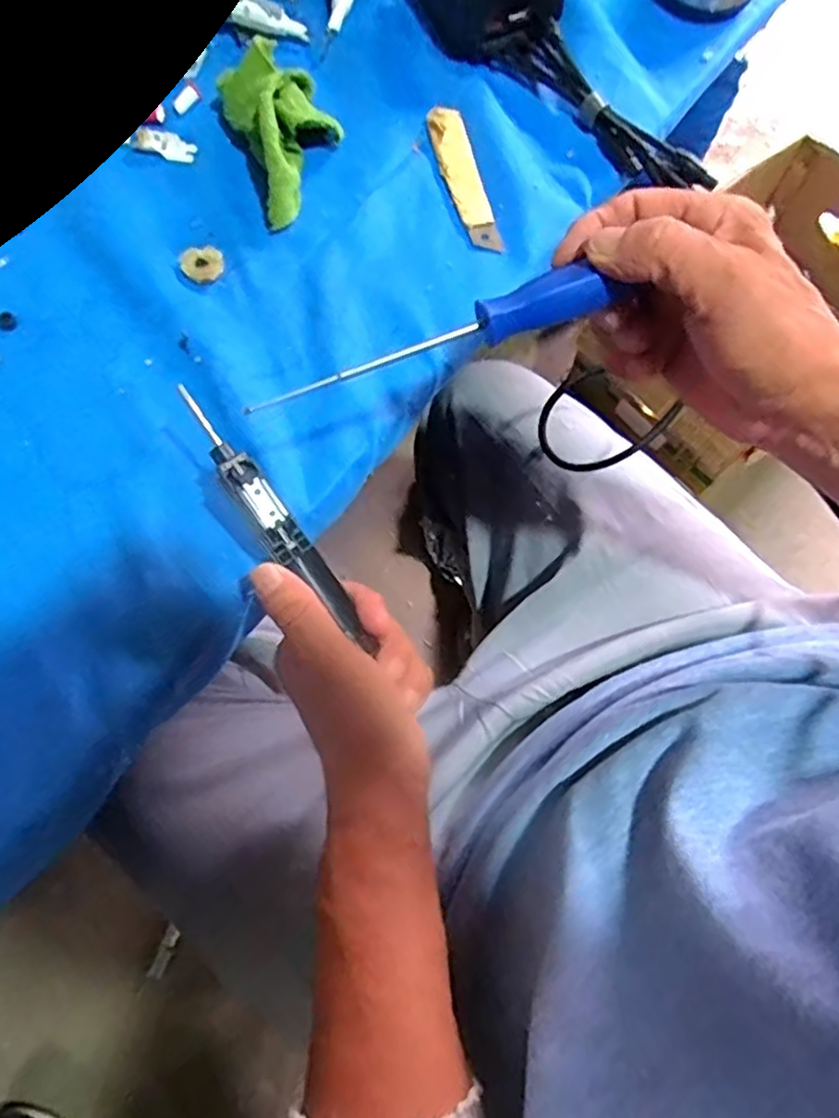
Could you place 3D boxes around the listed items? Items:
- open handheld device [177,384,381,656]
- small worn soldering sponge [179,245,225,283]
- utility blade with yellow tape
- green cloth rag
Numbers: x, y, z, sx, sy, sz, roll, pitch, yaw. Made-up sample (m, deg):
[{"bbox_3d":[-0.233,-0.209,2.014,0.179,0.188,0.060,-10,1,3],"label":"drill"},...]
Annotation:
[{"bbox_3d":[-0.068,-0.017,0.334,0.017,0.010,0.144,-38,101,-11],"label":"open handheld device"},{"bbox_3d":[-0.130,-0.176,0.415,0.025,0.006,0.025,-6,74,-3],"label":"small worn soldering sponge"},{"bbox_3d":[0.027,-0.238,0.435,0.022,0.005,0.109,-13,75,-5],"label":"utility blade with yellow tape"},{"bbox_3d":[-0.079,-0.262,0.423,0.061,0.043,0.092,-22,76,-7],"label":"green cloth rag"}]

